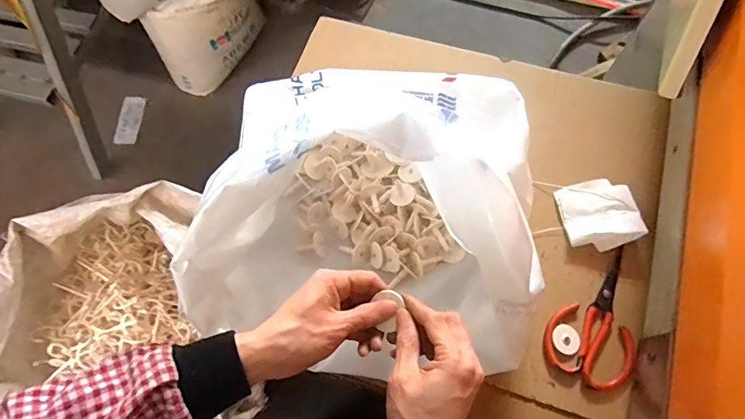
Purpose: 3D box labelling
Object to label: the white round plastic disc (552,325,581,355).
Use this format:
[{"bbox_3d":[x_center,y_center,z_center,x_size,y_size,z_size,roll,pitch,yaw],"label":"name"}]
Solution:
[{"bbox_3d":[0.257,0.172,0.625,0.037,0.004,0.036,-1,70,3],"label":"white round plastic disc"}]

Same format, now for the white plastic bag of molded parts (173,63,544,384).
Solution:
[{"bbox_3d":[0.000,-0.032,0.559,0.391,0.268,0.397,1,70,3],"label":"white plastic bag of molded parts"}]

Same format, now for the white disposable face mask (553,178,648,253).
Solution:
[{"bbox_3d":[0.321,0.006,0.671,0.098,0.016,0.098,-15,66,12],"label":"white disposable face mask"}]

